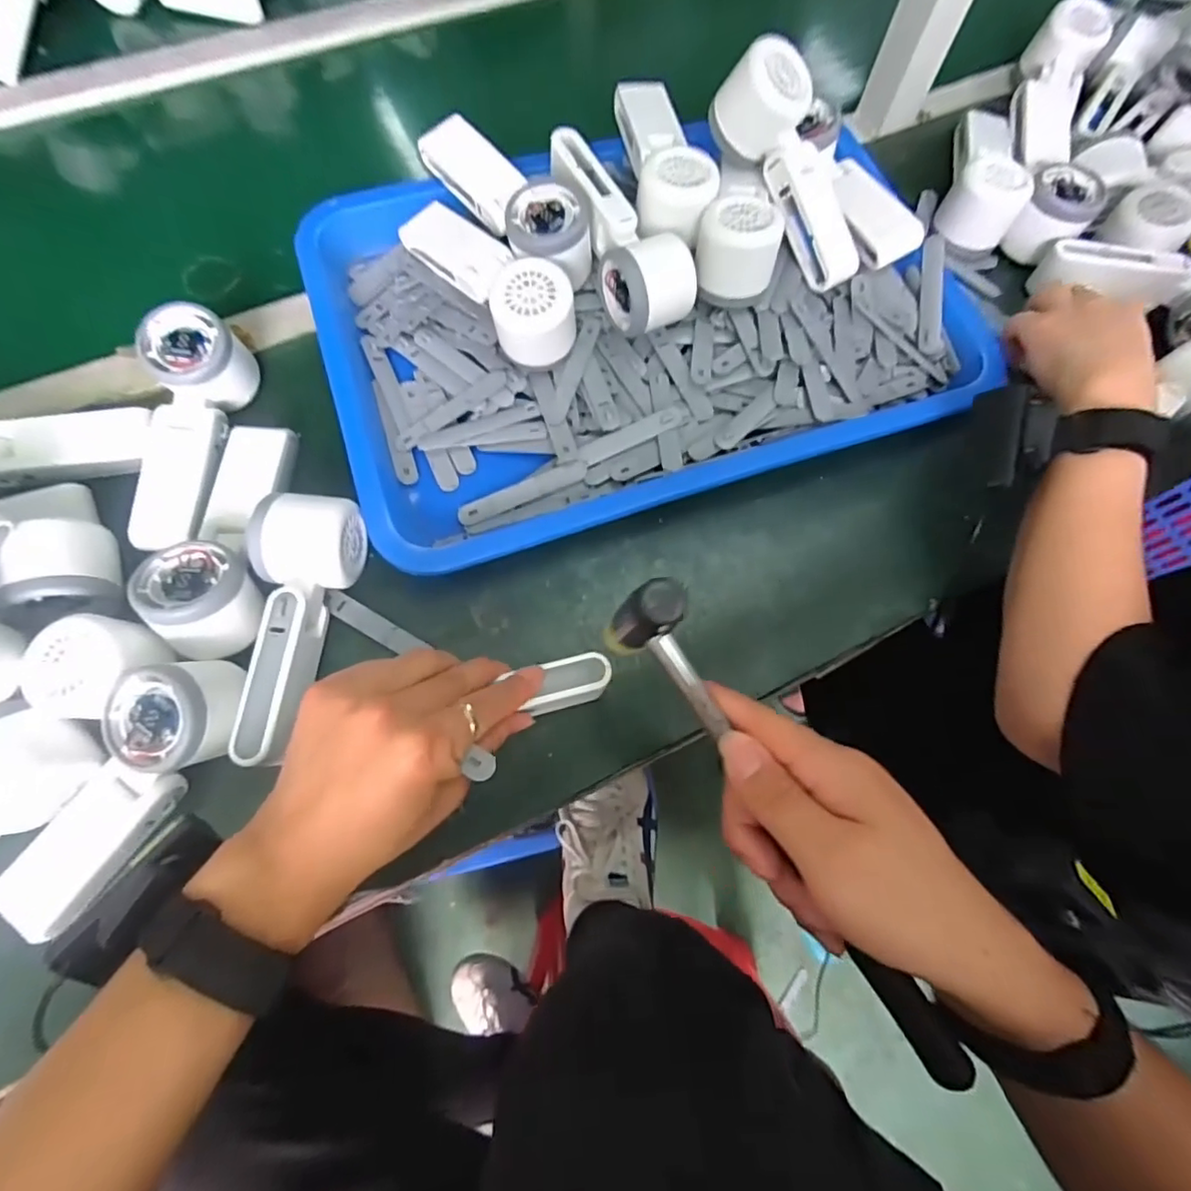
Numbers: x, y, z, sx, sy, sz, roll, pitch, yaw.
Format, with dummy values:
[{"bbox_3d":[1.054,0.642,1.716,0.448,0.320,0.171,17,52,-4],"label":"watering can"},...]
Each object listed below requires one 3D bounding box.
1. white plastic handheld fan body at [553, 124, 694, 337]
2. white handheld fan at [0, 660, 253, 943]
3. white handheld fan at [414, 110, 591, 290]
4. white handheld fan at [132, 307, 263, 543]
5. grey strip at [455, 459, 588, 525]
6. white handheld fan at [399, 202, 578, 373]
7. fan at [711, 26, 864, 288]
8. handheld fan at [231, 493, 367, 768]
[{"bbox_3d":[0.017,-0.269,0.437,0.055,0.059,0.161,-24,73,-10],"label":"white plastic handheld fan body"},{"bbox_3d":[-0.266,0.109,0.321,0.068,0.063,0.173,38,74,11],"label":"white handheld fan"},{"bbox_3d":[-0.063,-0.297,0.438,0.063,0.052,0.167,-34,75,-13],"label":"white handheld fan"},{"bbox_3d":[-0.282,-0.112,0.405,0.060,0.056,0.169,6,83,0],"label":"white handheld fan"},{"bbox_3d":[-0.051,-0.073,0.408,0.093,0.004,0.019,-23,71,-2],"label":"grey strip"},{"bbox_3d":[-0.078,-0.235,0.428,0.054,0.054,0.165,-35,75,-13],"label":"white handheld fan"},{"bbox_3d":[0.151,-0.316,0.439,0.050,0.048,0.162,-36,105,-13],"label":"fan"},{"bbox_3d":[-0.188,0.019,0.354,0.053,0.054,0.157,6,70,1],"label":"handheld fan"}]

